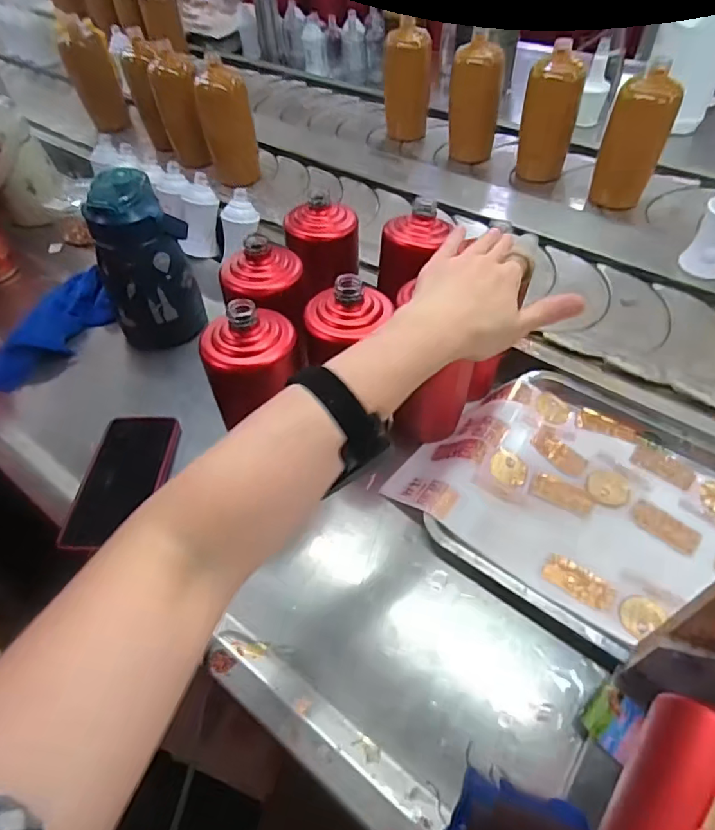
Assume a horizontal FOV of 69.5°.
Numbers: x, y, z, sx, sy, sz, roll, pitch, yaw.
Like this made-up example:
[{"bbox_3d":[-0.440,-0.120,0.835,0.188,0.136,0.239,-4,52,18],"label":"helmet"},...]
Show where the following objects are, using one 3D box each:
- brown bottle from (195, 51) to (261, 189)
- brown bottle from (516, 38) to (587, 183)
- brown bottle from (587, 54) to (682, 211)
[{"bbox_3d":[-0.221,-0.495,0.877,0.074,0.170,0.065,-21,54,-13],"label":"brown bottle"},{"bbox_3d":[0.305,-0.466,0.829,0.086,0.190,0.060,11,53,11],"label":"brown bottle"},{"bbox_3d":[0.415,-0.409,0.769,0.063,0.174,0.061,-17,53,-10],"label":"brown bottle"}]

